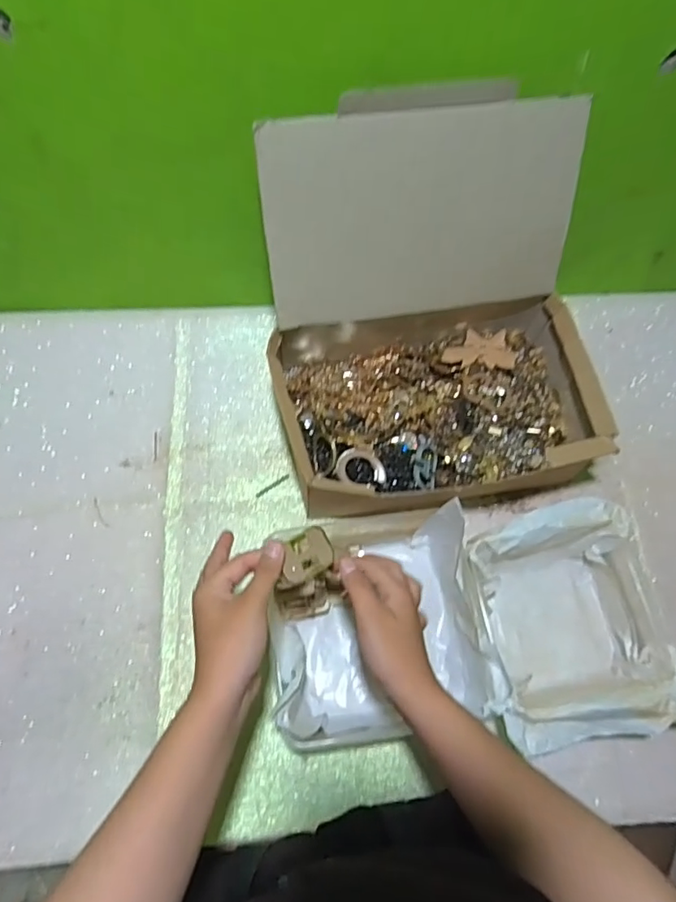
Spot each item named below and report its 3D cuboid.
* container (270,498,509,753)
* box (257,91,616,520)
[{"bbox_3d":[0.036,0.163,0.529,0.194,0.092,0.200,-8,66,-6],"label":"container"},{"bbox_3d":[0.101,-0.133,0.557,0.326,0.296,0.304,-8,66,-6],"label":"box"}]

